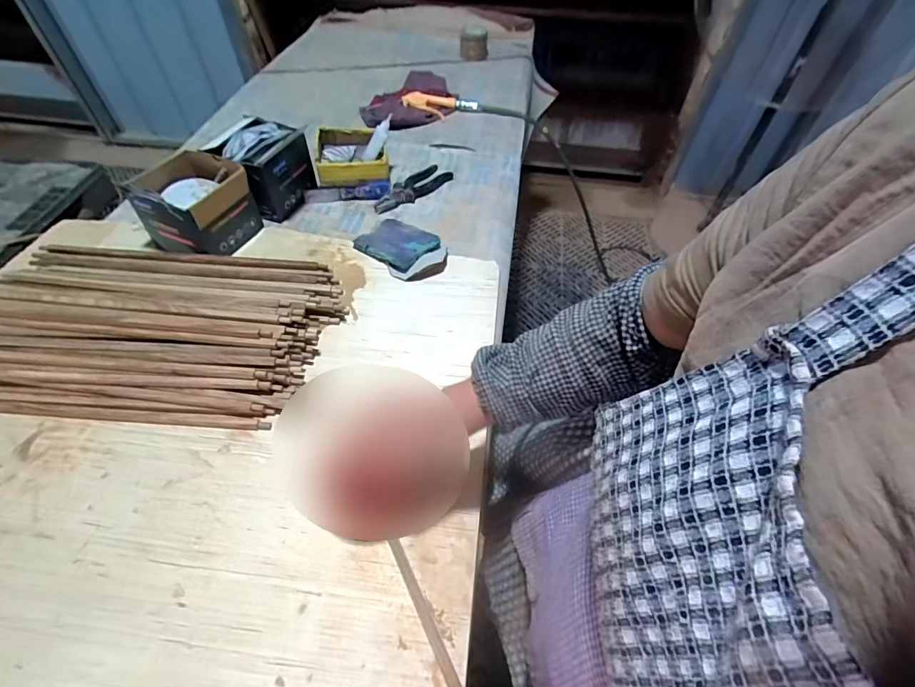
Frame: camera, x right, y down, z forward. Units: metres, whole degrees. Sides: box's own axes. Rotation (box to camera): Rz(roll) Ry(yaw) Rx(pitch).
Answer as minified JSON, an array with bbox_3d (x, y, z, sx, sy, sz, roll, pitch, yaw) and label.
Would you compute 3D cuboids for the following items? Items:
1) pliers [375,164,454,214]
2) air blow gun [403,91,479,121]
[{"bbox_3d":[-0.083,-0.315,0.874,0.077,0.021,0.191,31,57,19],"label":"pliers"},{"bbox_3d":[-0.046,-0.601,1.099,0.194,0.043,0.074,4,53,0],"label":"air blow gun"}]

